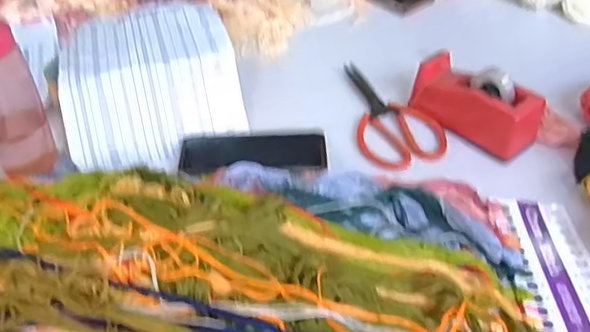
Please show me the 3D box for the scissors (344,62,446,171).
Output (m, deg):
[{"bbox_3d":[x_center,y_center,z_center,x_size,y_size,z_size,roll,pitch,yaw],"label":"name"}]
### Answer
[{"bbox_3d":[0.112,-0.073,0.747,0.098,0.009,0.206,-12,44,-11],"label":"scissors"}]

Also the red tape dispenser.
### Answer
[{"bbox_3d":[0.209,-0.074,0.692,0.064,0.069,0.150,-33,51,-30],"label":"red tape dispenser"}]

